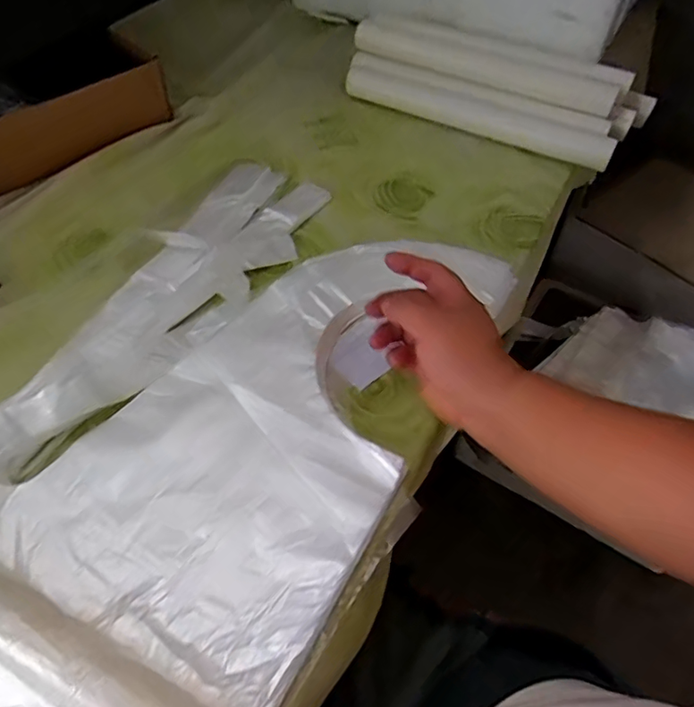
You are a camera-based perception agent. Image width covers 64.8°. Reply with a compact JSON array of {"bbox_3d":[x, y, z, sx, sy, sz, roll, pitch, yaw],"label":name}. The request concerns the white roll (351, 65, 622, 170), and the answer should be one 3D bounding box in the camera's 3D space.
[{"bbox_3d":[0.164,-0.316,0.717,0.363,0.034,0.051,24,55,15],"label":"white roll"}]

